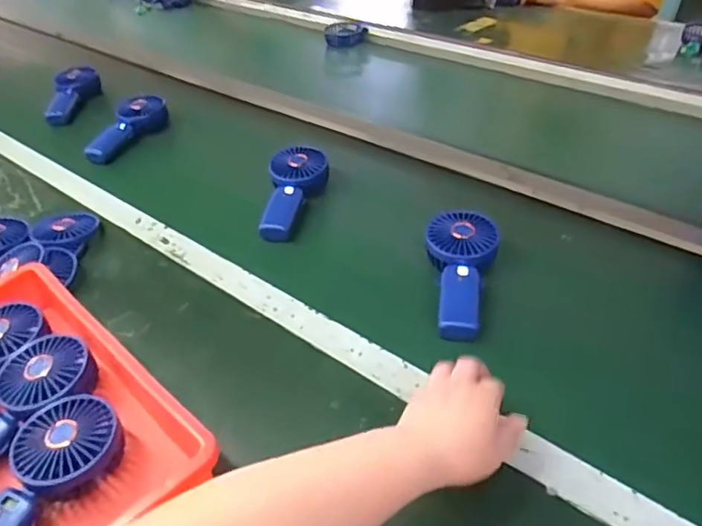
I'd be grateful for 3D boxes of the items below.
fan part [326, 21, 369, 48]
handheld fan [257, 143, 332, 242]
[{"bbox_3d":[-0.011,-0.553,1.388,0.100,0.027,0.104,-2,39,2],"label":"fan part"},{"bbox_3d":[-0.079,-0.103,0.819,0.081,0.042,0.181,-1,40,6],"label":"handheld fan"}]

